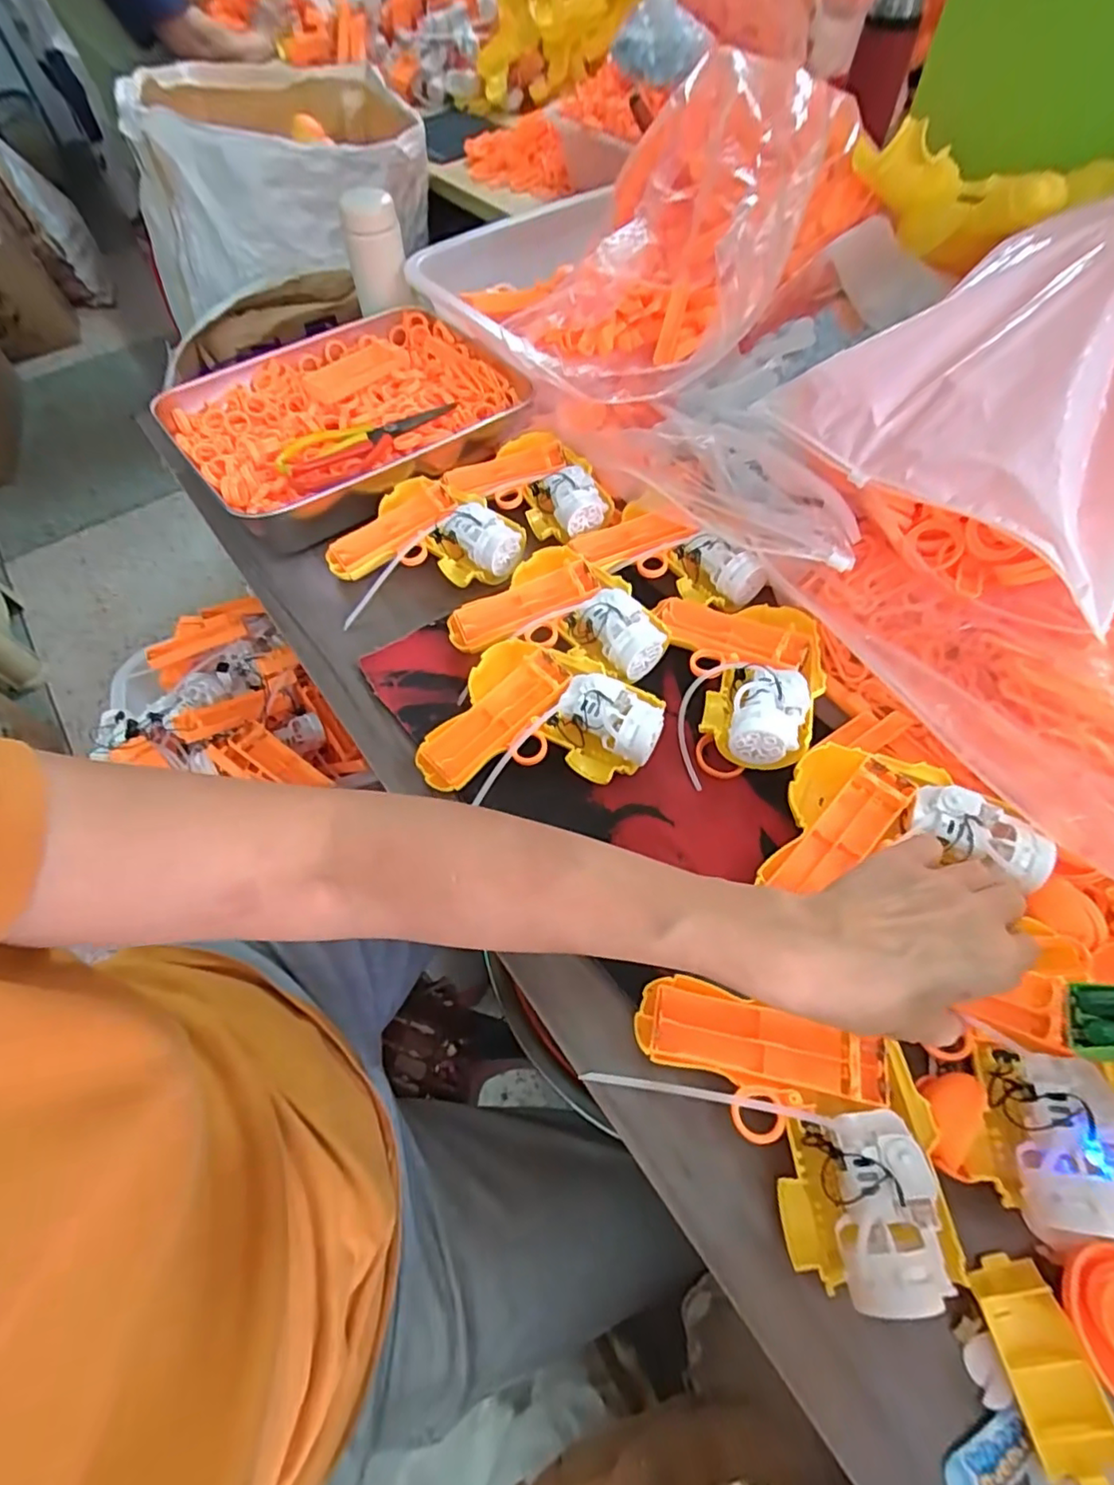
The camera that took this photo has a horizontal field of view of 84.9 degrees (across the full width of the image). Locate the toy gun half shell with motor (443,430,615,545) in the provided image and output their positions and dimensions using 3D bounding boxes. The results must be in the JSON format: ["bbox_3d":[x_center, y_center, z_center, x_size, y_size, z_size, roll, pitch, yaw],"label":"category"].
[{"bbox_3d":[-0.020,-0.225,0.532,0.097,0.034,0.137,-36,64,-18],"label":"toy gun half shell with motor"}]

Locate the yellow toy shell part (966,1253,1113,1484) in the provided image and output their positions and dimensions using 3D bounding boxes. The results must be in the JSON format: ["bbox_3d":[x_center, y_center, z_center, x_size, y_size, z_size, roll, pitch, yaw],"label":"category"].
[{"bbox_3d":[0.200,0.258,0.248,0.029,0.017,0.071,-10,59,-4],"label":"yellow toy shell part"}]

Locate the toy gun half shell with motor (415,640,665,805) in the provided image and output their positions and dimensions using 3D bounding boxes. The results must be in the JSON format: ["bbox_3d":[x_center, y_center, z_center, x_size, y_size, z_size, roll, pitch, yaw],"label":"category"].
[{"bbox_3d":[-0.013,0.000,0.397,0.133,0.041,0.125,27,63,18],"label":"toy gun half shell with motor"}]

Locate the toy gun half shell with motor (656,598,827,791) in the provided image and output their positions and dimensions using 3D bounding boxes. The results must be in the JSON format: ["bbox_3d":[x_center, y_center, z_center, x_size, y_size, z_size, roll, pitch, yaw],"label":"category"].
[{"bbox_3d":[0.131,-0.049,0.418,0.098,0.050,0.144,-4,58,-1],"label":"toy gun half shell with motor"}]

